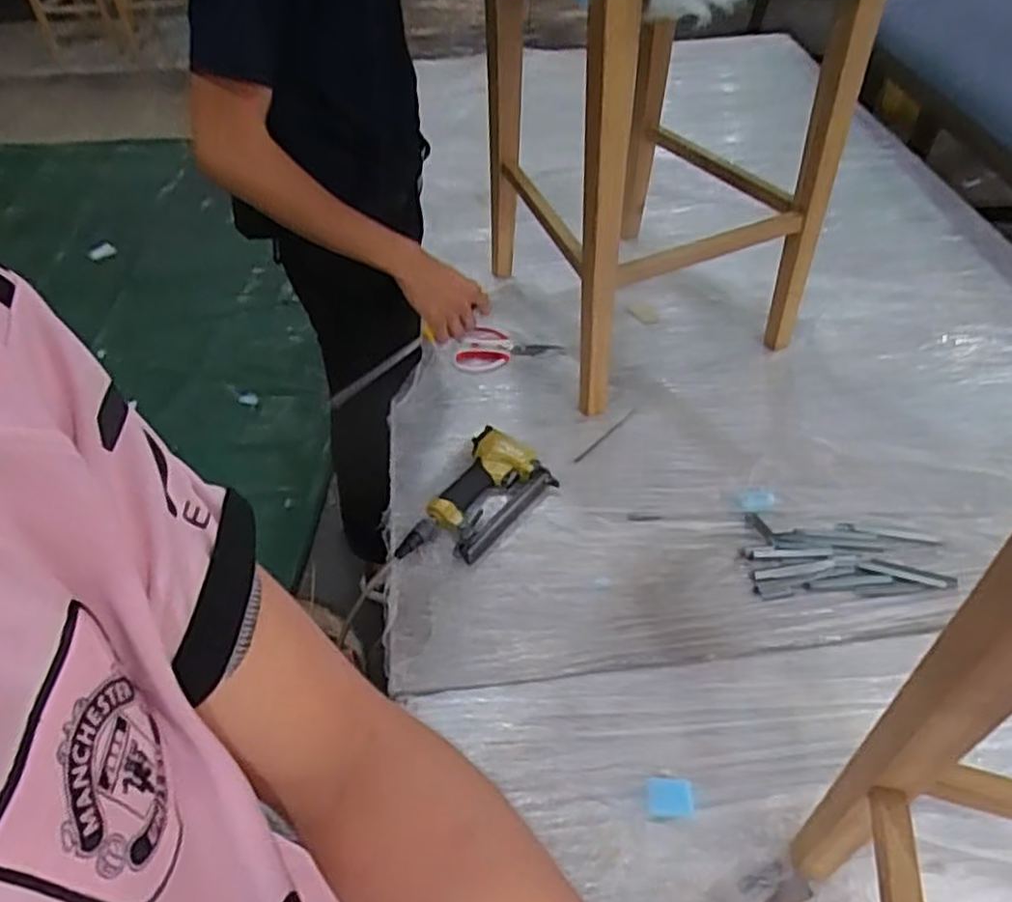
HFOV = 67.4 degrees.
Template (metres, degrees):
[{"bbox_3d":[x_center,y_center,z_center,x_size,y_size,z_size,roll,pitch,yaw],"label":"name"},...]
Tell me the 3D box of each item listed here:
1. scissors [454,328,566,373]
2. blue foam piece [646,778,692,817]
[{"bbox_3d":[0.002,-0.171,1.244,0.167,0.023,0.075,-9,47,-7],"label":"scissors"},{"bbox_3d":[0.162,0.347,0.756,0.044,0.010,0.038,5,46,6],"label":"blue foam piece"}]

